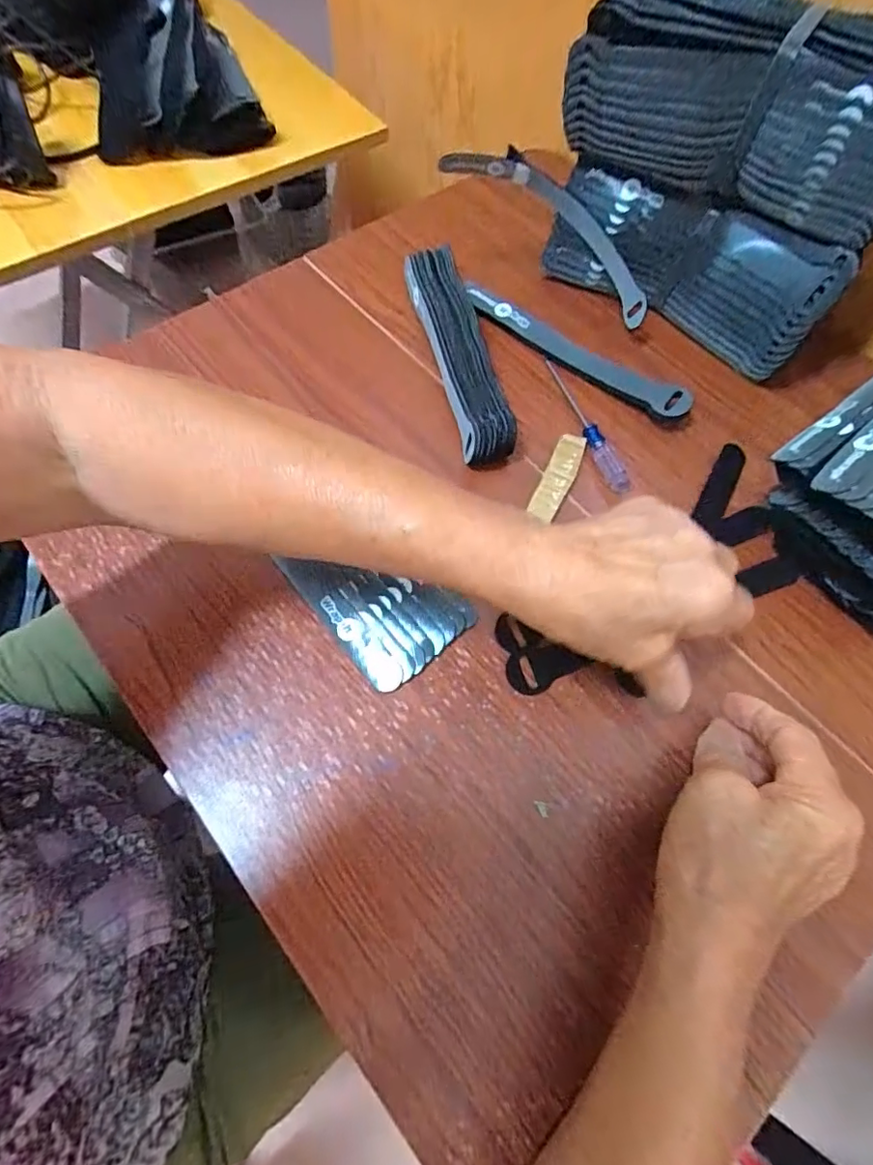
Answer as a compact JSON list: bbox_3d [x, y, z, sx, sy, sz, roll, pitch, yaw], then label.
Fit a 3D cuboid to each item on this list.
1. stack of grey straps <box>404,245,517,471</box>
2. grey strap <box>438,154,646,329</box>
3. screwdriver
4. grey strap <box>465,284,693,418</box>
[{"bbox_3d":[0.014,-0.167,0.389,0.037,0.028,0.193,-12,68,-7],"label":"stack of grey straps"},{"bbox_3d":[0.089,-0.260,0.396,0.177,0.028,0.048,32,67,-13],"label":"grey strap"},{"bbox_3d":[0.104,-0.114,0.383,0.014,0.018,0.118,-21,69,-11],"label":"screwdriver"},{"bbox_3d":[0.100,-0.172,0.400,0.186,0.019,0.020,37,70,13],"label":"grey strap"}]

